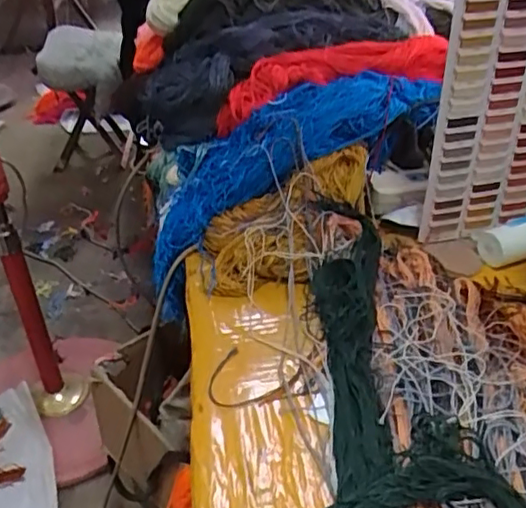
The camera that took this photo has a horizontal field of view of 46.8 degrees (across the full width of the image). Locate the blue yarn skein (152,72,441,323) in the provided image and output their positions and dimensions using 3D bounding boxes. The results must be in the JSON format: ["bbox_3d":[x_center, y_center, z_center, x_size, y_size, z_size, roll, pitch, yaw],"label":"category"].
[{"bbox_3d":[0.018,-0.097,0.696,0.397,0.111,0.151,-34,37,8],"label":"blue yarn skein"}]

